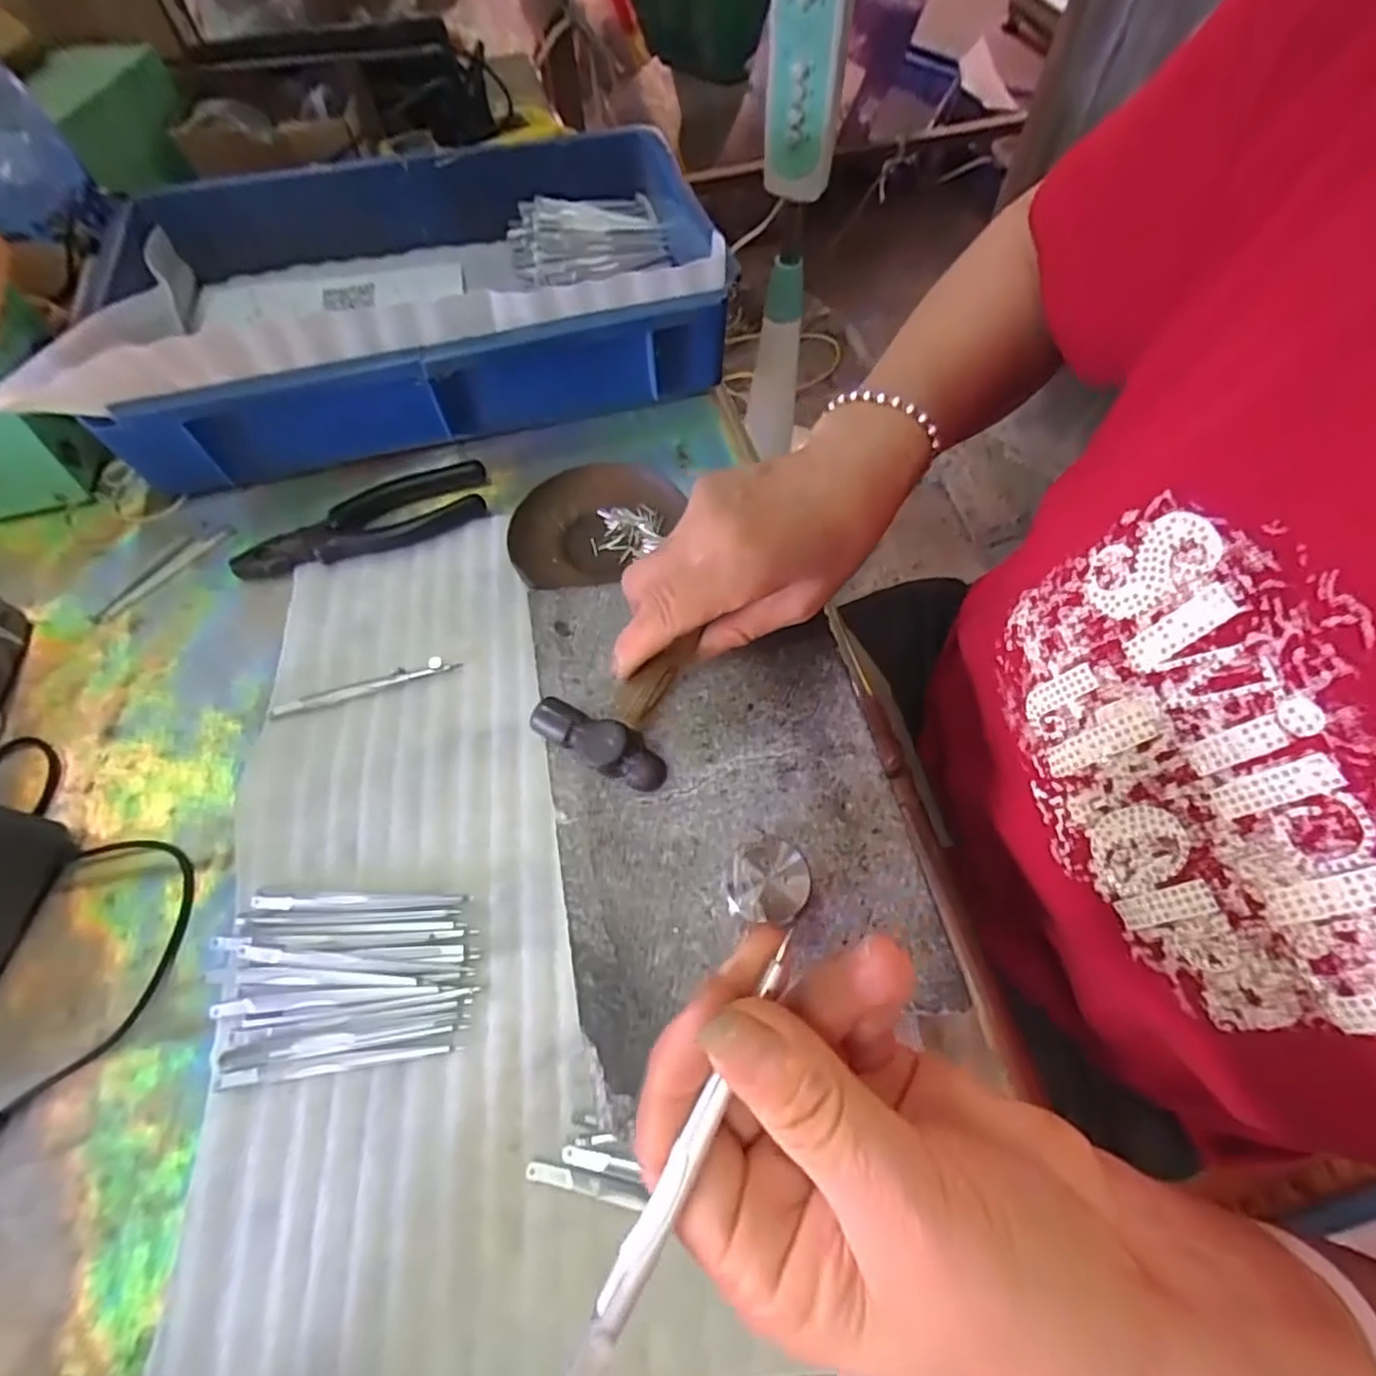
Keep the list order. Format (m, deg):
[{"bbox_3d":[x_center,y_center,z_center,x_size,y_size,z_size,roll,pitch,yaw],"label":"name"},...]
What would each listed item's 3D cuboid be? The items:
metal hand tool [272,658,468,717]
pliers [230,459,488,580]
[{"bbox_3d":[-0.188,-0.002,0.391,0.107,0.007,0.010,-17,63,-7],"label":"metal hand tool"},{"bbox_3d":[-0.214,-0.111,0.445,0.163,0.014,0.051,-19,64,-8],"label":"pliers"}]

